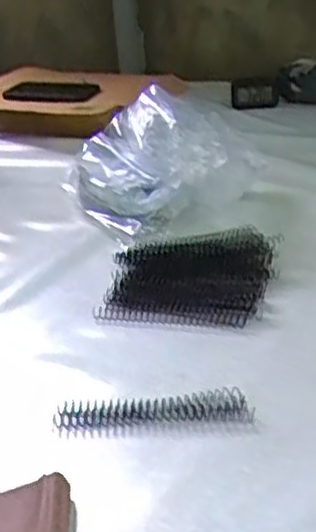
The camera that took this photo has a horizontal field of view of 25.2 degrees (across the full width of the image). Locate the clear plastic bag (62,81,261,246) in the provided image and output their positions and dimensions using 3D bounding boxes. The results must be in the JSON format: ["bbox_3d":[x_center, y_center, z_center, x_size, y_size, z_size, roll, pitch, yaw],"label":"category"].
[{"bbox_3d":[0.012,-0.137,0.909,0.247,0.138,0.212,-8,27,-4],"label":"clear plastic bag"}]

